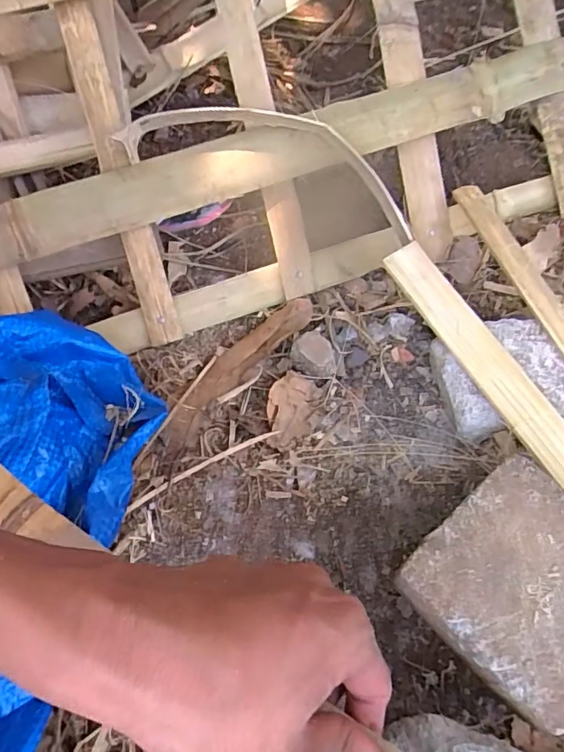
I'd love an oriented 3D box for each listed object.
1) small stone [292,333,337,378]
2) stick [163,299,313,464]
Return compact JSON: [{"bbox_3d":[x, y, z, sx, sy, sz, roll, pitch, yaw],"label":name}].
[{"bbox_3d":[0.024,-0.015,0.385,0.032,0.022,0.026,6,64,6],"label":"small stone"},{"bbox_3d":[-0.038,-0.005,0.390,0.031,0.010,0.156,37,71,19],"label":"stick"}]

